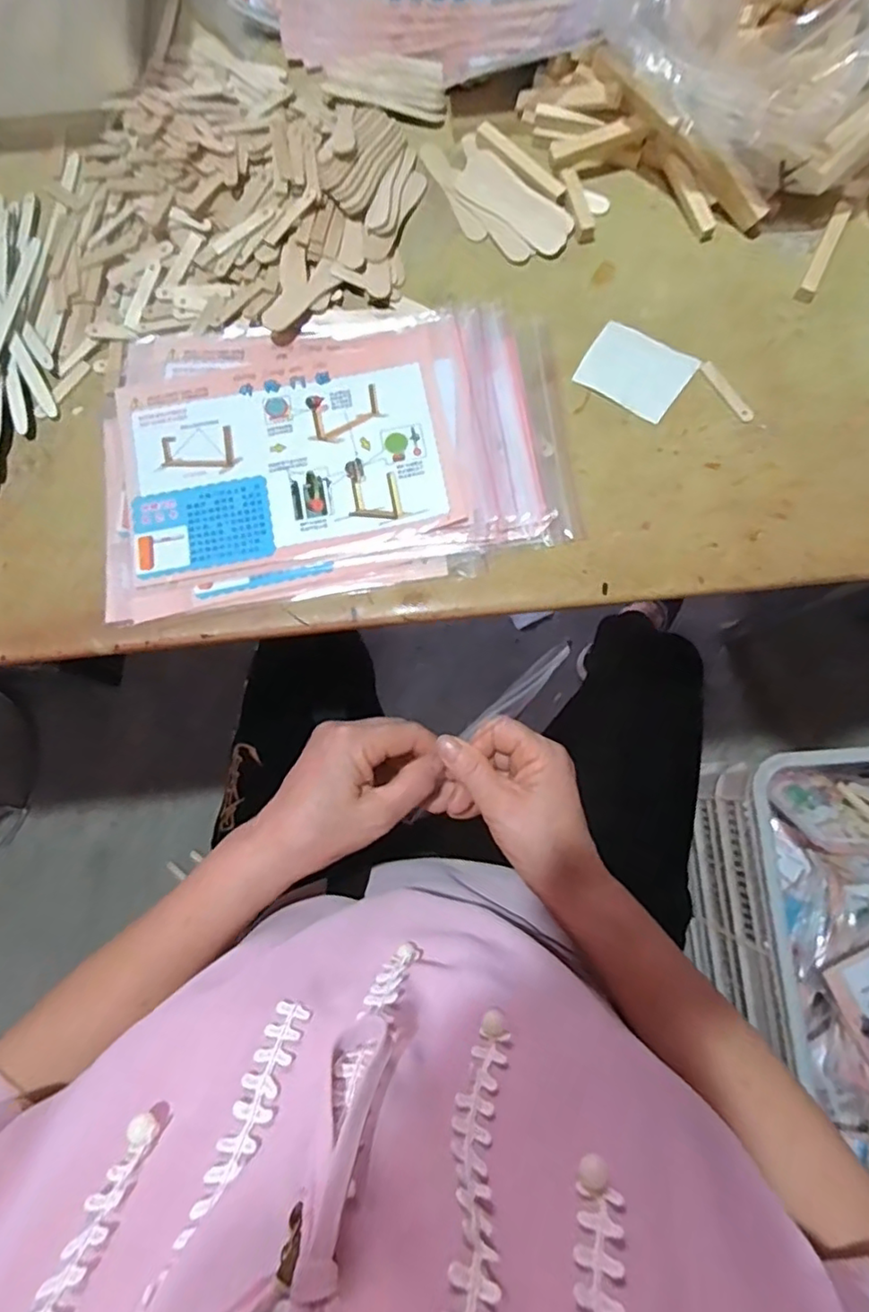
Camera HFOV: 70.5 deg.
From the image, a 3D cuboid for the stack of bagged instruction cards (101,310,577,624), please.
[{"bbox_3d":[-0.070,-0.136,0.393,0.287,0.011,0.184,-11,77,-1],"label":"stack of bagged instruction cards"}]

